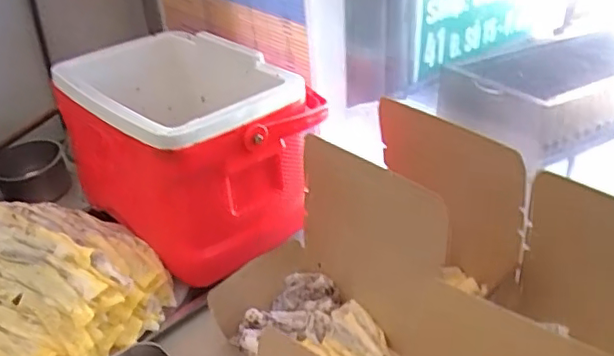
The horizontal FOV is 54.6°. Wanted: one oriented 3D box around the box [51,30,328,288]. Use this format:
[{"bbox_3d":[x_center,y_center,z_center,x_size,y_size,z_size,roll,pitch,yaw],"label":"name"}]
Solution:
[{"bbox_3d":[-0.153,-0.043,0.782,0.231,0.203,0.293,-32,43,-34],"label":"box"}]

